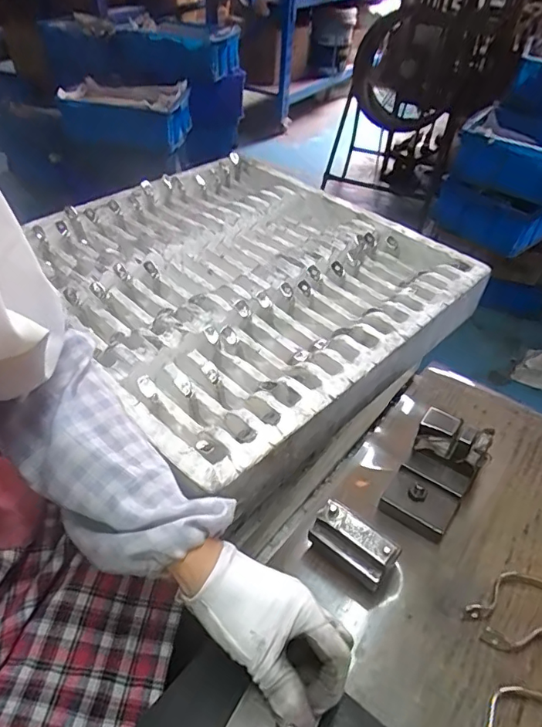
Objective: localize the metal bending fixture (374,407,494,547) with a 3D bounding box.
[{"bbox_3d":[0.161,0.100,0.480,0.066,0.071,0.105,28,48,21],"label":"metal bending fixture"}]

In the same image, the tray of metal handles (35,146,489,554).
[{"bbox_3d":[-0.041,-0.122,0.732,0.512,0.078,0.562,-30,54,-31],"label":"tray of metal handles"}]

